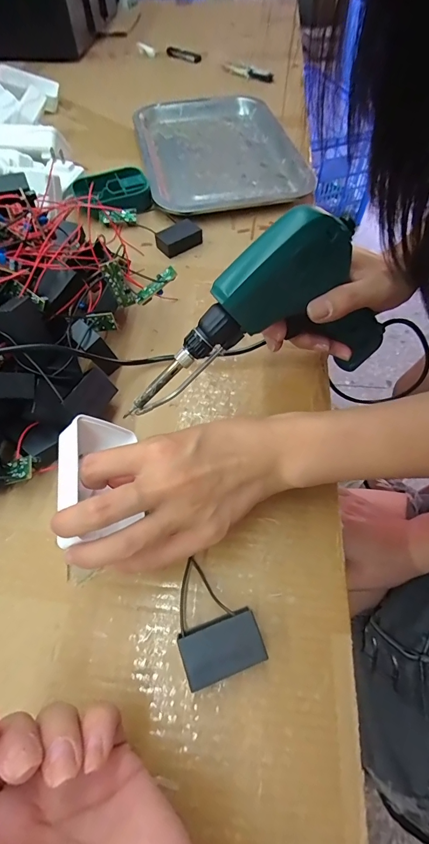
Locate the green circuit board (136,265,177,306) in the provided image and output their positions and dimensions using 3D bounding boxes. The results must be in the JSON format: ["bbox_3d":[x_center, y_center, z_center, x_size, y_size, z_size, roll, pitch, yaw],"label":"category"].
[{"bbox_3d":[-0.053,-0.122,0.333,0.045,0.010,0.014,-37,61,14],"label":"green circuit board"}]

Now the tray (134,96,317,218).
[{"bbox_3d":[0.008,-0.390,0.527,0.219,0.020,0.309,-11,60,-5],"label":"tray"}]

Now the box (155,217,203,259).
[{"bbox_3d":[-0.043,-0.213,0.427,0.049,0.016,0.034,-38,65,-18],"label":"box"}]

